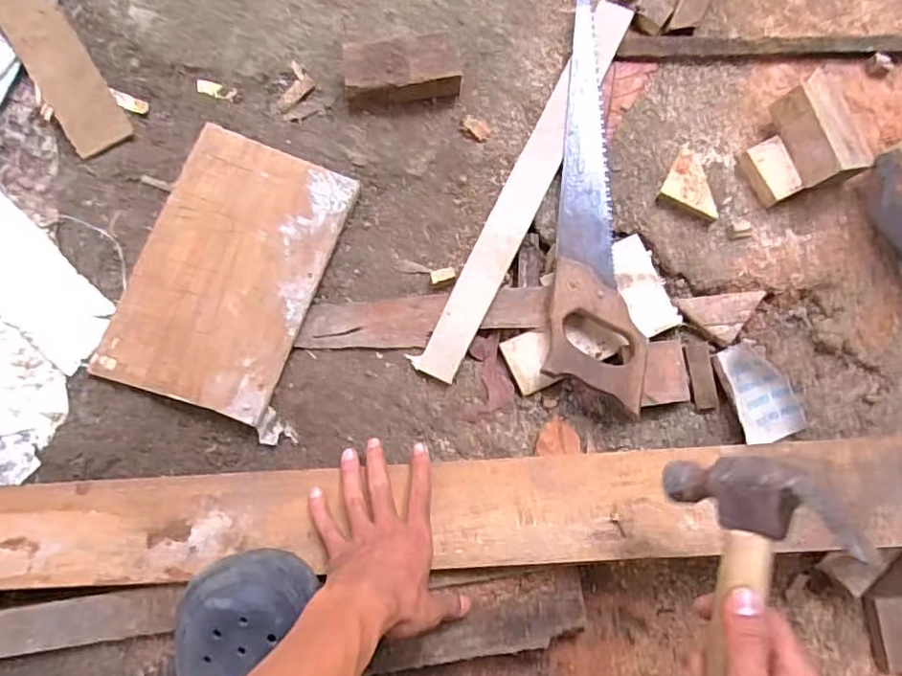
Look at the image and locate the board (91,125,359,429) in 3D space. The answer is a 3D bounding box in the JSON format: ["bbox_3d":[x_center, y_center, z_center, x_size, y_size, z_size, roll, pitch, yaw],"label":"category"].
[{"bbox_3d":[-0.218,-0.065,0.592,0.172,0.015,0.260,20,81,3],"label":"board"}]

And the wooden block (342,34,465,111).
[{"bbox_3d":[-0.052,-0.274,0.618,0.114,0.040,0.054,-9,81,-2],"label":"wooden block"}]

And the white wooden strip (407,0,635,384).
[{"bbox_3d":[0.077,-0.153,0.604,0.046,0.011,0.423,27,83,10],"label":"white wooden strip"}]

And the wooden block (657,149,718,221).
[{"bbox_3d":[0.248,-0.153,0.609,0.059,0.018,0.057,29,82,4],"label":"wooden block"}]

